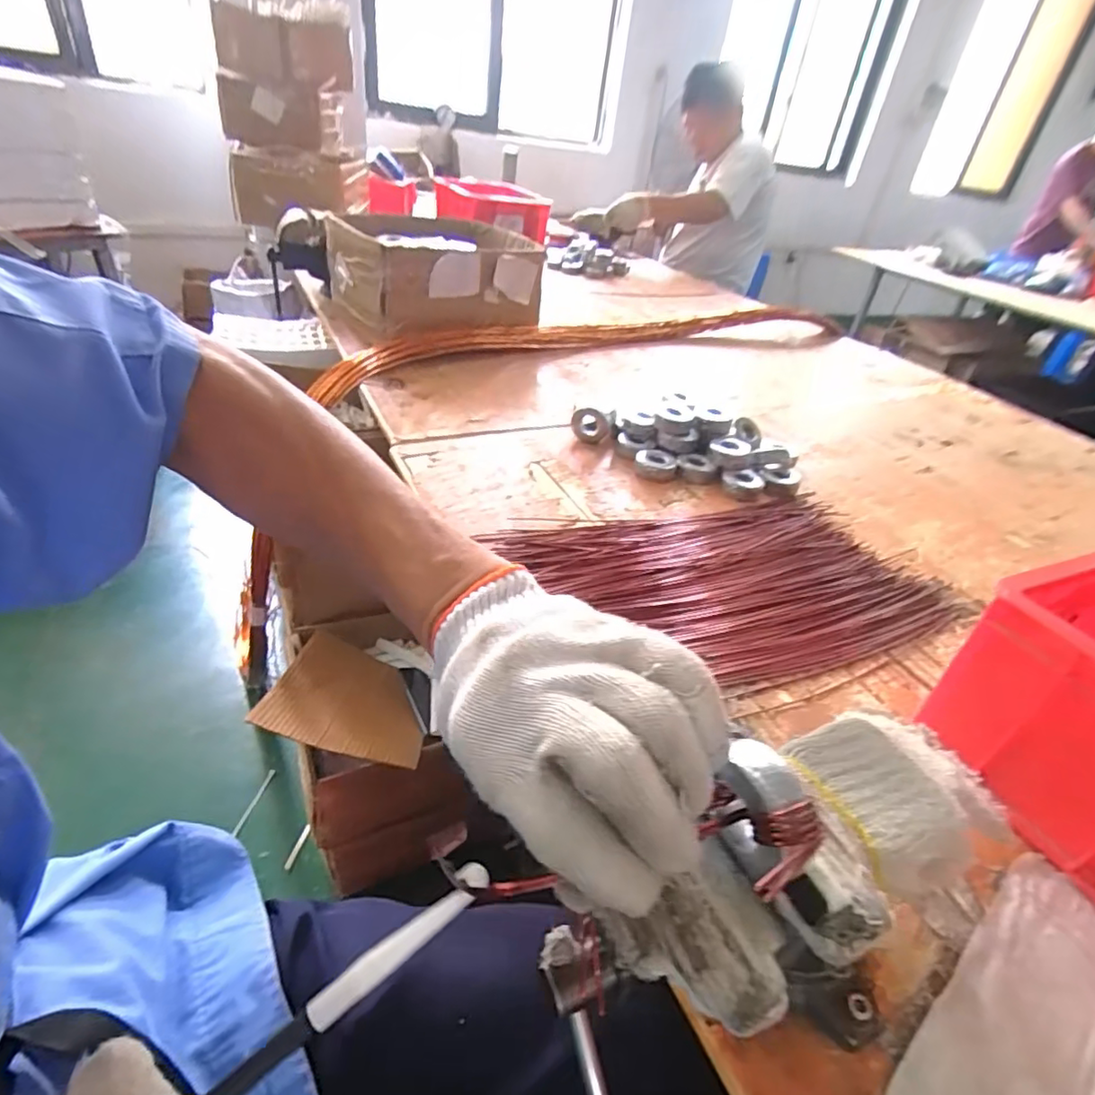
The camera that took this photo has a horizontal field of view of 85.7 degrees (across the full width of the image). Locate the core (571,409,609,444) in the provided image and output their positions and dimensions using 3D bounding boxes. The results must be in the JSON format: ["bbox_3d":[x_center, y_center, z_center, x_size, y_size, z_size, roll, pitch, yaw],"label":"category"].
[{"bbox_3d":[0.058,-0.166,0.809,0.050,0.046,0.011,6,12,10],"label":"core"}]

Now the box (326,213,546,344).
[{"bbox_3d":[-0.222,-0.519,1.114,0.333,0.135,0.348,-12,41,-27],"label":"box"}]

